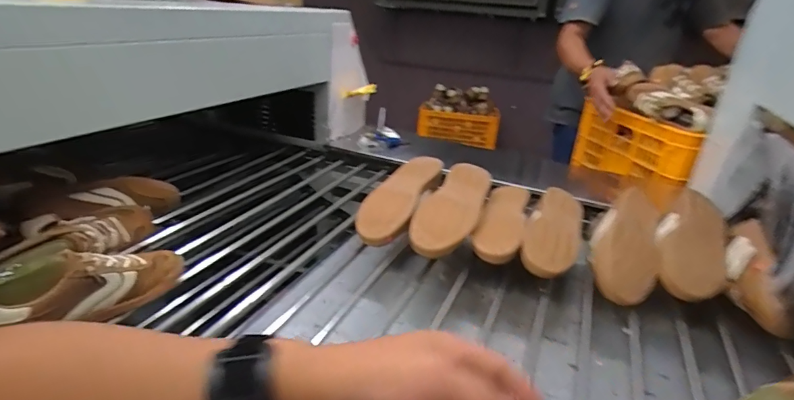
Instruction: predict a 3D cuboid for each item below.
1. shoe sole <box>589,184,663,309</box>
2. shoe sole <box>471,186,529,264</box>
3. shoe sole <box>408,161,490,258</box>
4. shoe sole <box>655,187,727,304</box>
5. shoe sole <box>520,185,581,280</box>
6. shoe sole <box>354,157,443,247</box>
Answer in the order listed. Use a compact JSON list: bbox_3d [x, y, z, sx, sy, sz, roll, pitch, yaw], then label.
[{"bbox_3d":[0.389,0.054,0.735,0.104,0.050,0.277,13,39,27],"label":"shoe sole"},{"bbox_3d":[0.194,0.035,0.791,0.081,0.045,0.229,9,25,20],"label":"shoe sole"},{"bbox_3d":[0.102,0.005,0.790,0.097,0.028,0.269,11,39,23],"label":"shoe sole"},{"bbox_3d":[0.495,0.058,0.728,0.094,0.039,0.250,13,44,28],"label":"shoe sole"},{"bbox_3d":[0.280,0.048,0.772,0.090,0.056,0.231,9,25,20],"label":"shoe sole"},{"bbox_3d":[0.003,-0.010,0.840,0.106,0.022,0.263,11,42,24],"label":"shoe sole"}]

